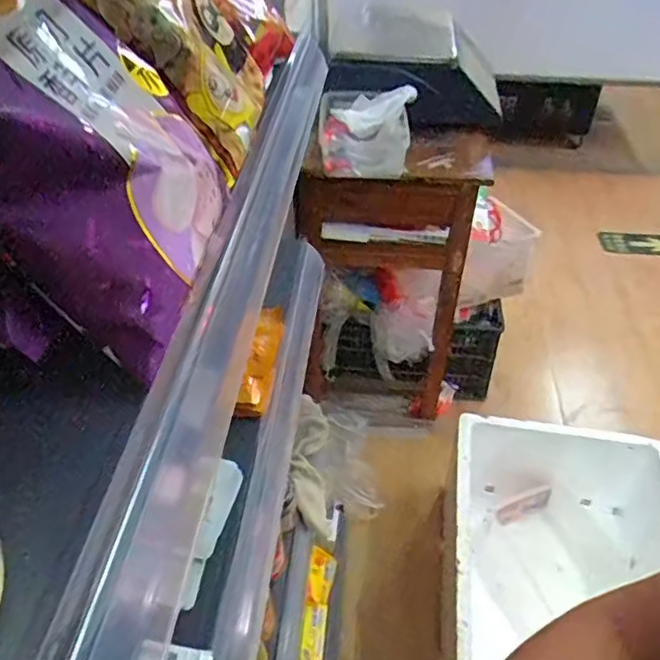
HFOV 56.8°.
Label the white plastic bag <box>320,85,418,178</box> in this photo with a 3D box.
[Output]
[{"bbox_3d":[0.070,-0.397,1.218,0.182,0.096,0.247,7,43,9],"label":"white plastic bag"}]

